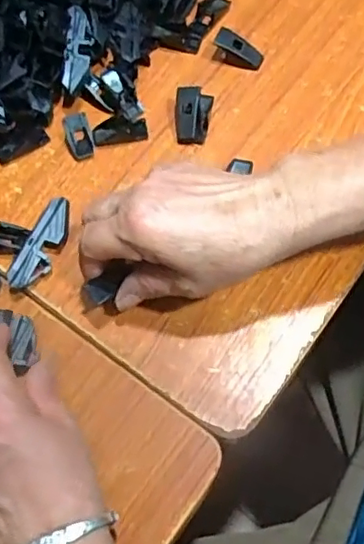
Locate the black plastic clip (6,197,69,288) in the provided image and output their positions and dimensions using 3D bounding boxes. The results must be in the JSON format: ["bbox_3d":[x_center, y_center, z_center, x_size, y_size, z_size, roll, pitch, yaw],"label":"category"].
[{"bbox_3d":[-0.096,-0.018,0.406,0.018,0.021,0.068,22,72,14],"label":"black plastic clip"}]

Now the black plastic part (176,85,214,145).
[{"bbox_3d":[0.008,-0.119,0.436,0.025,0.021,0.042,4,68,7],"label":"black plastic part"}]

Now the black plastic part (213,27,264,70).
[{"bbox_3d":[0.045,-0.174,0.458,0.038,0.017,0.018,25,73,15],"label":"black plastic part"}]

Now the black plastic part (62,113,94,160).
[{"bbox_3d":[-0.079,-0.105,0.443,0.021,0.005,0.040,-13,67,0],"label":"black plastic part"}]

